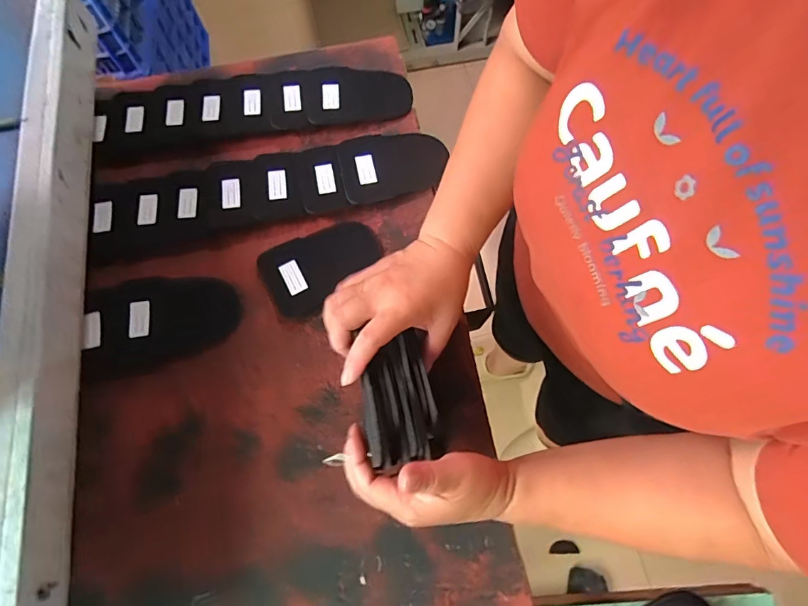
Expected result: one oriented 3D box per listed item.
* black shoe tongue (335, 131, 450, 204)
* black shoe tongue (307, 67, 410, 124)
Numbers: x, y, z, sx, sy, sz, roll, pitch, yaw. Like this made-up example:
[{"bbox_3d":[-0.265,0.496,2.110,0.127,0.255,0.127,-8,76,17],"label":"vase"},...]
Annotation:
[{"bbox_3d":[-0.013,-0.174,0.545,0.130,0.013,0.087,-16,71,-4],"label":"black shoe tongue"},{"bbox_3d":[-0.060,-0.277,0.584,0.135,0.008,0.086,-6,76,-7],"label":"black shoe tongue"}]

